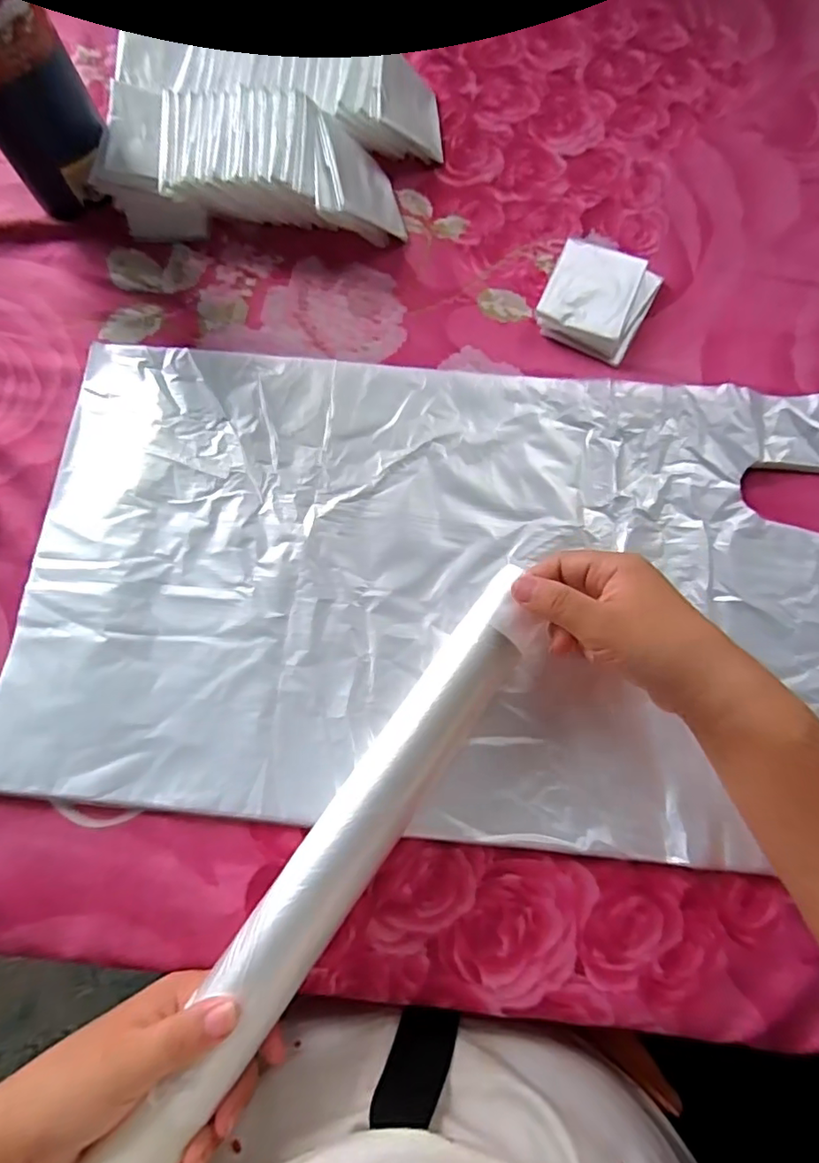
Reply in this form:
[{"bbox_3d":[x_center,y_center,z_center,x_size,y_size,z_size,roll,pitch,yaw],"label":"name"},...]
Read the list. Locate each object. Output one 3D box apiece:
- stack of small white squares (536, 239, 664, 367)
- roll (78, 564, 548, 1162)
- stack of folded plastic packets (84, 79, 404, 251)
[{"bbox_3d":[0.140,-0.211,0.411,0.074,0.013,0.089,25,77,8],"label":"stack of small white squares"},{"bbox_3d":[-0.045,0.158,0.281,0.042,0.042,0.368,34,76,10],"label":"roll"},{"bbox_3d":[-0.120,-0.324,0.429,0.229,0.050,0.107,4,74,3],"label":"stack of folded plastic packets"}]

